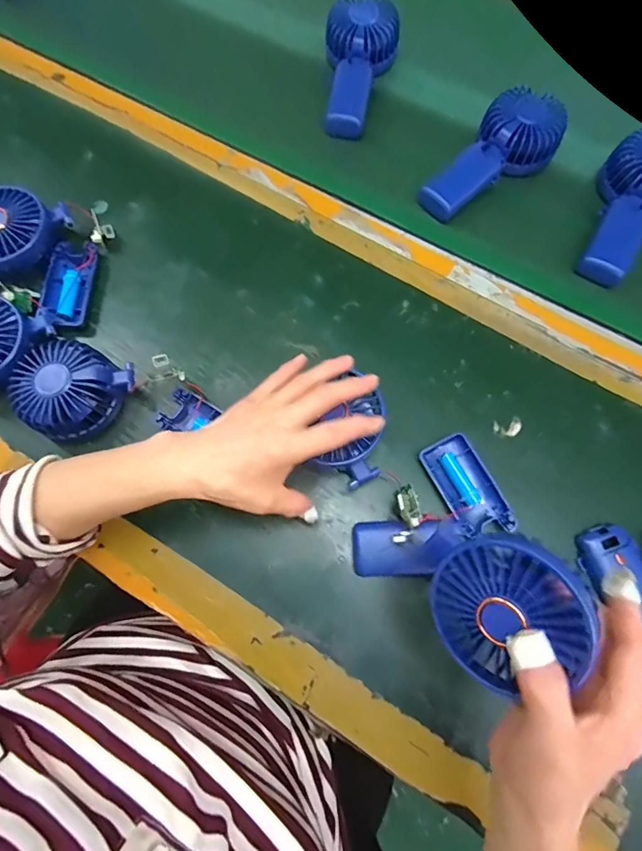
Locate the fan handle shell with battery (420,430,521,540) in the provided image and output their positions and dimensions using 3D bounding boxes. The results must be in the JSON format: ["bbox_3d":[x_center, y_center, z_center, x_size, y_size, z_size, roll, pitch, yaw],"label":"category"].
[{"bbox_3d":[0.124,0.053,0.372,0.045,0.021,0.088,-24,74,-7],"label":"fan handle shell with battery"}]

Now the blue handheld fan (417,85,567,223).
[{"bbox_3d":[0.184,-0.278,0.453,0.082,0.048,0.154,36,76,10],"label":"blue handheld fan"}]

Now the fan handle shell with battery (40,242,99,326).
[{"bbox_3d":[-0.248,-0.136,0.429,0.042,0.025,0.088,3,73,1],"label":"fan handle shell with battery"}]

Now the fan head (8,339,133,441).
[{"bbox_3d":[-0.223,-0.033,0.386,0.083,0.047,0.088,39,77,11],"label":"fan head"}]

